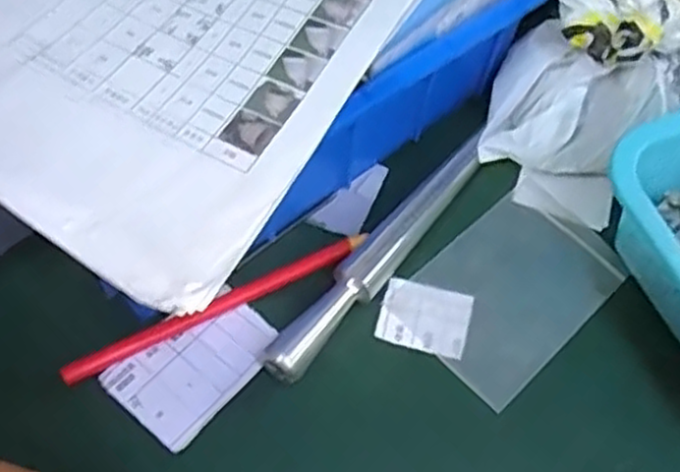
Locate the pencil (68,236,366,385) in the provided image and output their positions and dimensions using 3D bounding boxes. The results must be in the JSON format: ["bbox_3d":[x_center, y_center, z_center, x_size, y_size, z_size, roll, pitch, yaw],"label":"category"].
[{"bbox_3d":[-0.060,0.035,0.377,0.161,0.010,0.010,-24,63,-18],"label":"pencil"}]

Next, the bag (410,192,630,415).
[{"bbox_3d":[0.094,0.028,0.404,0.118,0.004,0.080,-38,68,-24],"label":"bag"}]

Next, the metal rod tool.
[{"bbox_3d":[0.025,0.007,0.393,0.022,0.022,0.178,37,62,17],"label":"metal rod tool"}]

